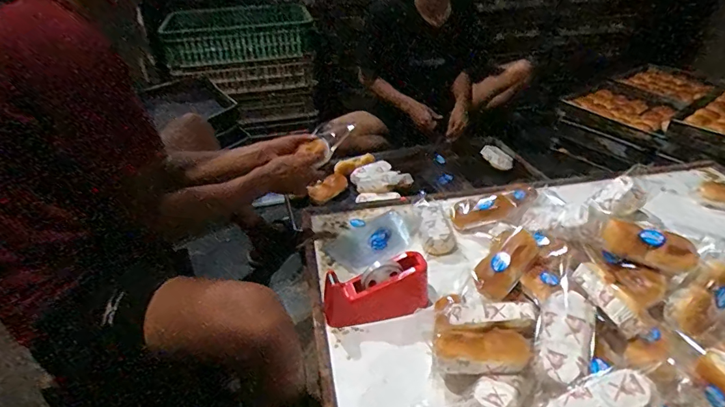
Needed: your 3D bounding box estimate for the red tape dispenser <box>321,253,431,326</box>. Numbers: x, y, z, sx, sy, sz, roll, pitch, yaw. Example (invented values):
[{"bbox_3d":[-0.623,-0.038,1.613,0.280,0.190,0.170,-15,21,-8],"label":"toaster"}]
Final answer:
[{"bbox_3d":[0.026,0.165,0.842,0.197,0.089,0.071,-8,35,-8],"label":"red tape dispenser"}]

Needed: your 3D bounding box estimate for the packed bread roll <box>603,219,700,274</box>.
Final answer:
[{"bbox_3d":[0.492,0.071,0.756,0.139,0.051,0.070,28,45,36],"label":"packed bread roll"}]

